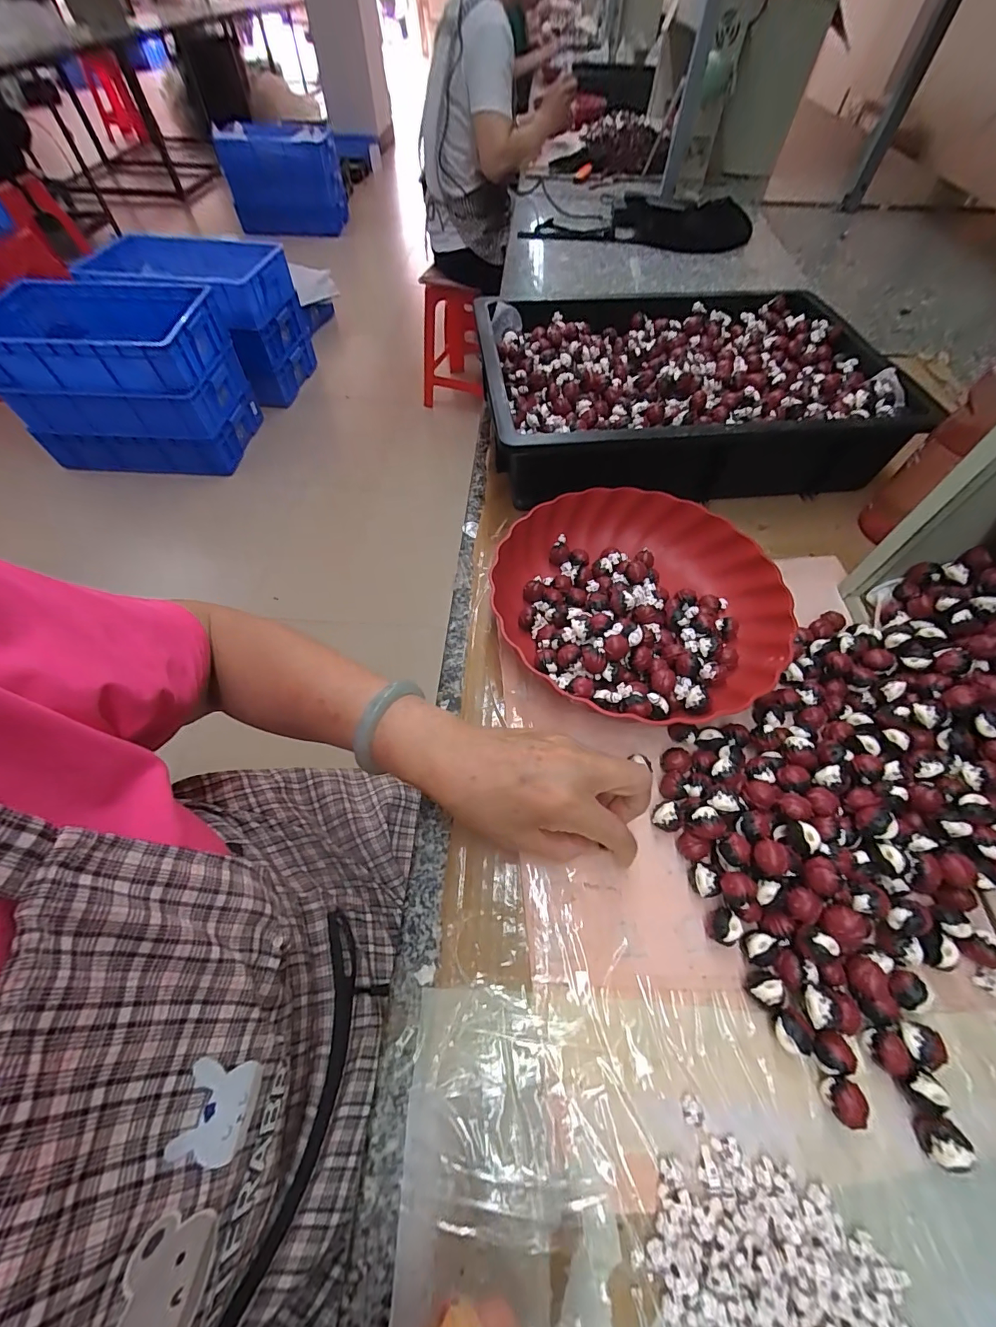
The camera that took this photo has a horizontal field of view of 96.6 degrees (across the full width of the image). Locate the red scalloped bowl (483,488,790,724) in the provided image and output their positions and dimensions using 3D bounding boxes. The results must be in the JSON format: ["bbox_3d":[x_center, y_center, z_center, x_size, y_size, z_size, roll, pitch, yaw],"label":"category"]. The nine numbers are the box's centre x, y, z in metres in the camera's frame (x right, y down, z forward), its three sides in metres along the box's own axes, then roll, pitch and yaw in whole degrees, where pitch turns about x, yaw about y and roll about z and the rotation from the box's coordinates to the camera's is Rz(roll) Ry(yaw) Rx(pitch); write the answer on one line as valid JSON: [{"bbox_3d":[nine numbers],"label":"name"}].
[{"bbox_3d":[0.121,-0.057,0.389,0.231,0.049,0.236,0,58,-1],"label":"red scalloped bowl"}]

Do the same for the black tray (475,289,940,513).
[{"bbox_3d":[0.205,-0.316,0.527,0.442,0.094,0.334,-5,58,-4],"label":"black tray"}]

